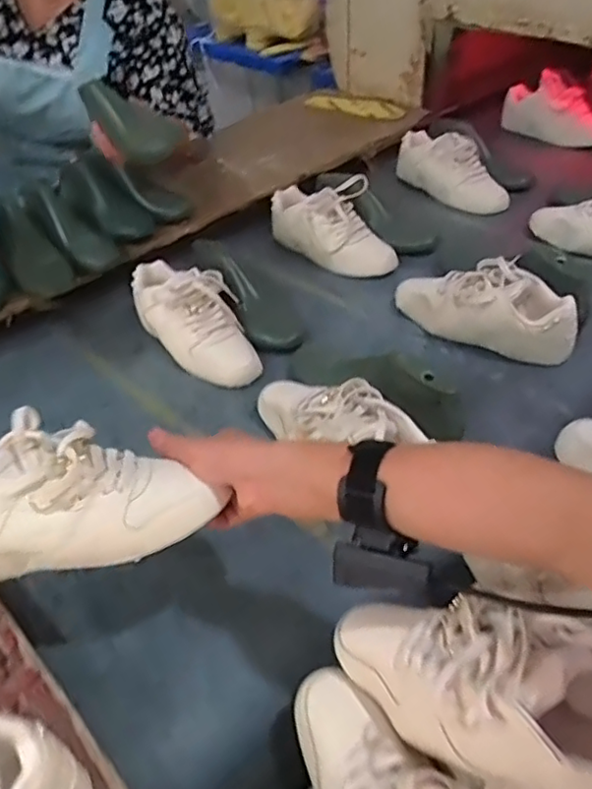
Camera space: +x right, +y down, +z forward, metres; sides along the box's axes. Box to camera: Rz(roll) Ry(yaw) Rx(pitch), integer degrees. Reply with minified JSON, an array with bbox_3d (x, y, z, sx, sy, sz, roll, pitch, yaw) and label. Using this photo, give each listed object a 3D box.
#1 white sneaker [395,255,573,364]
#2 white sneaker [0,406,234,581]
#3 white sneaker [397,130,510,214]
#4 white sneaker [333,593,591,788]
[{"bbox_3d":[0.257,-0.126,0.860,0.253,0.081,0.092,19,50,24],"label":"white sneaker"},{"bbox_3d":[-0.181,0.079,0.500,0.228,0.089,0.095,-2,41,-3],"label":"white sneaker"},{"bbox_3d":[0.317,-0.442,1.231,0.106,0.113,0.259,-36,66,-30],"label":"white sneaker"},{"bbox_3d":[0.123,0.186,0.391,0.239,0.101,0.094,5,39,39],"label":"white sneaker"}]

